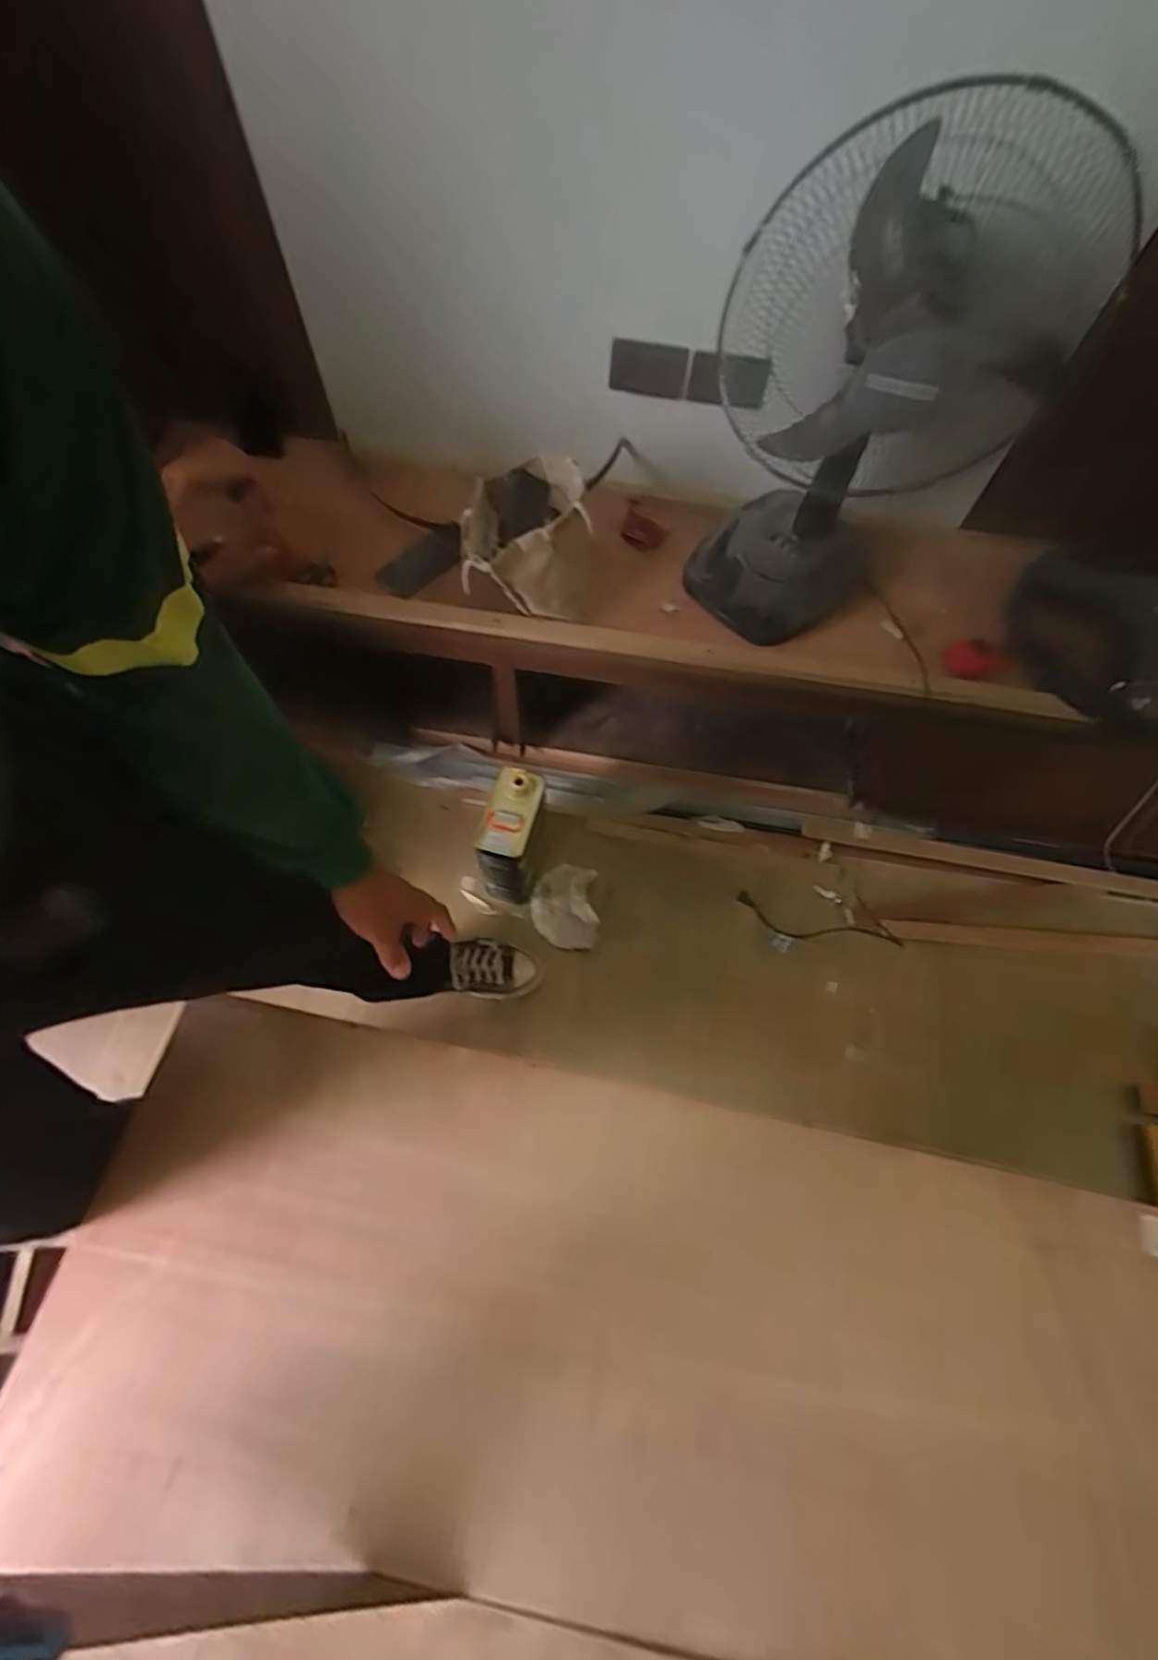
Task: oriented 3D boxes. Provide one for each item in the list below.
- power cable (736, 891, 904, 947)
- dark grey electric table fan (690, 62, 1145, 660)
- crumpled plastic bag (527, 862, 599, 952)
[{"bbox_3d":[0.480,0.173,1.277,0.309,0.014,0.099,4,75,6],"label":"power cable"},{"bbox_3d":[0.371,-0.566,0.880,0.338,0.622,0.380,5,63,0],"label":"dark grey electric table fan"},{"bbox_3d":[-0.030,0.148,1.264,0.127,0.087,0.165,-2,63,-4],"label":"crumpled plastic bag"}]

